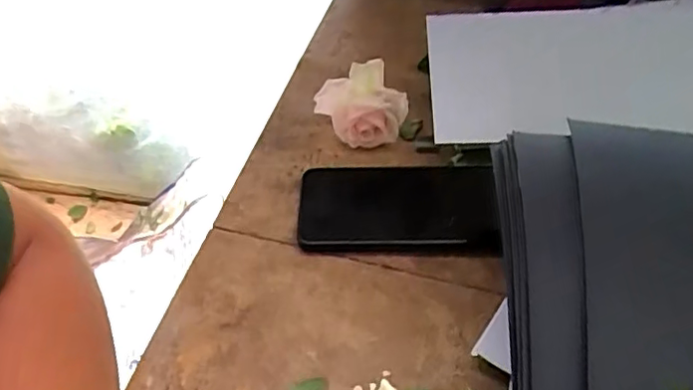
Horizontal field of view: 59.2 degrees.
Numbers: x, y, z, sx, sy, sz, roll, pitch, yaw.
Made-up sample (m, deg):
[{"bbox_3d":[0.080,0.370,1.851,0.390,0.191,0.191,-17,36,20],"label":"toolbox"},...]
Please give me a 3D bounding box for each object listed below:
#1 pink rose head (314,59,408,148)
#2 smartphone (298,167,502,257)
[{"bbox_3d":[0.012,-0.074,0.503,0.073,0.048,0.055,28,57,24],"label":"pink rose head"},{"bbox_3d":[0.039,0.010,0.448,0.143,0.012,0.076,0,50,4],"label":"smartphone"}]

